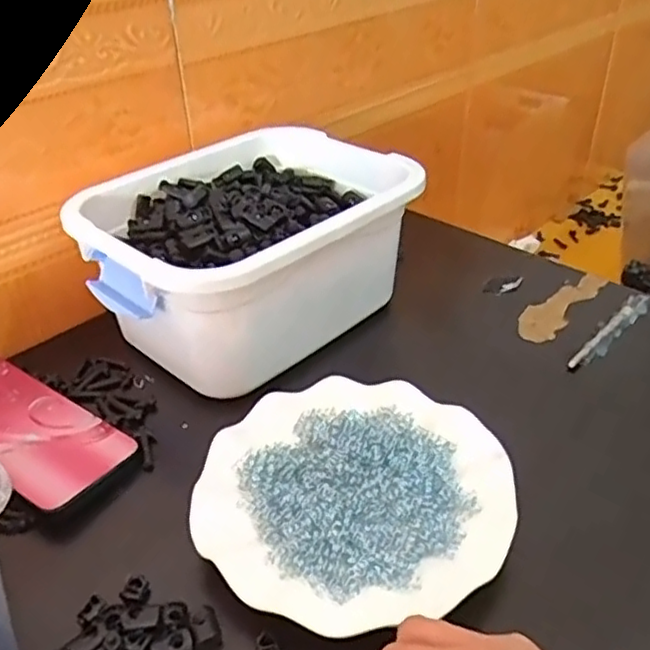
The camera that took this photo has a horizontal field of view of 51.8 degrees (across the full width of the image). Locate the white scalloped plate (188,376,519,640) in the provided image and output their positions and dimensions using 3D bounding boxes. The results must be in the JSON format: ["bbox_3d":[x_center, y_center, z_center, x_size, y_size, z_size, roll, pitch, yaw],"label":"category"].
[{"bbox_3d":[0.018,0.100,0.409,0.176,0.017,0.177,-1,35,0],"label":"white scalloped plate"}]

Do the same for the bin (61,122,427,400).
[{"bbox_3d":[-0.058,-0.059,0.552,0.249,0.120,0.176,-29,44,-34],"label":"bin"}]

